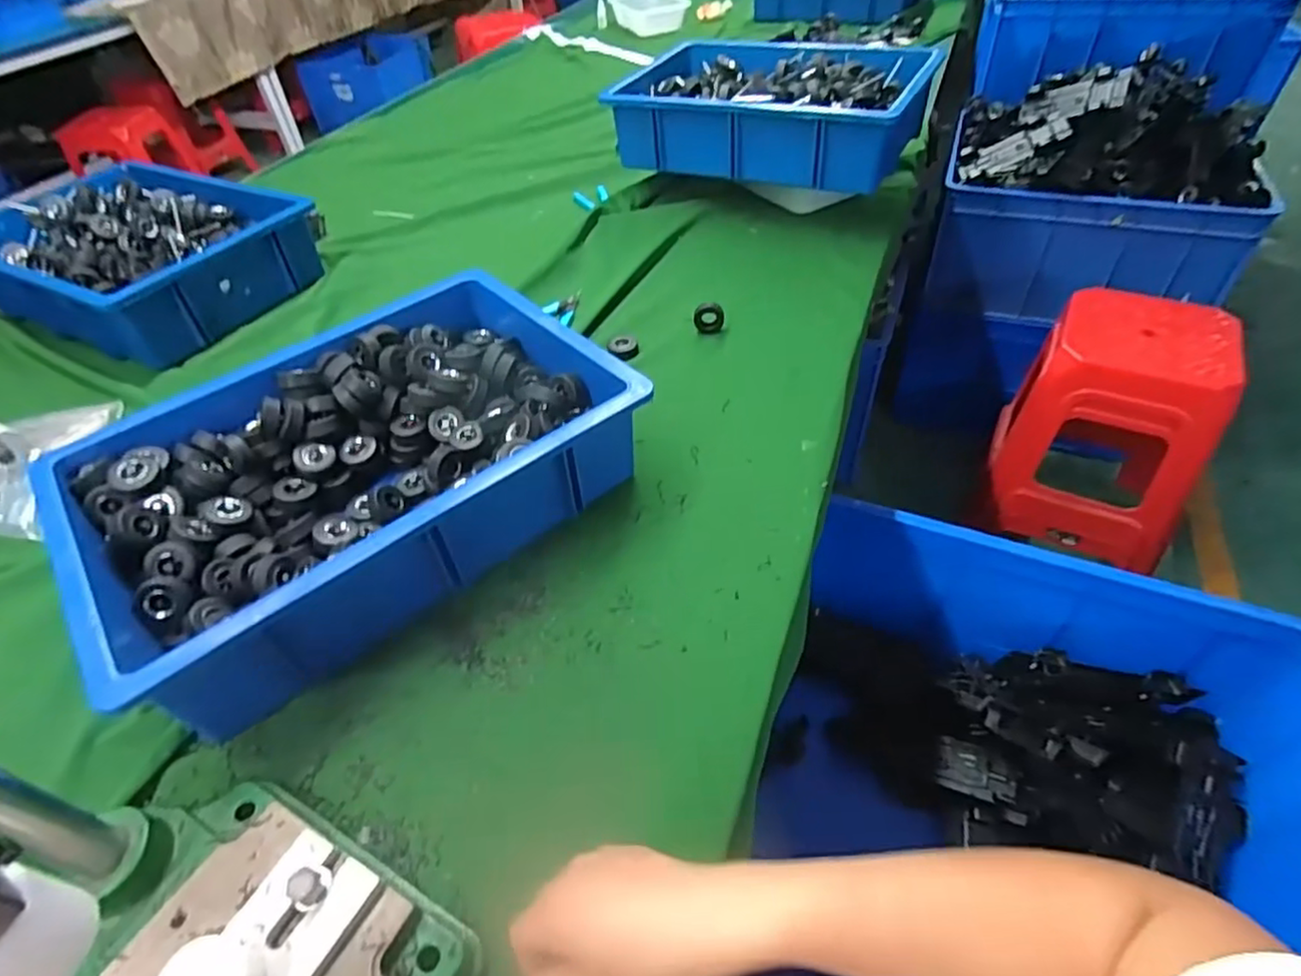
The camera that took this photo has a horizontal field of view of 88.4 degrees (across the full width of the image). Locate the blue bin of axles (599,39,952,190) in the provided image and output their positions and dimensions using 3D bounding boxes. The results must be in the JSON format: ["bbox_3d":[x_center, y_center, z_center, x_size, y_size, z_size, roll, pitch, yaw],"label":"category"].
[{"bbox_3d":[0.177,-0.575,1.010,0.427,0.112,0.278,20,51,22],"label":"blue bin of axles"}]

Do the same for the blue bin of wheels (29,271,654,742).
[{"bbox_3d":[-0.257,-0.021,0.602,0.428,0.097,0.297,-34,53,-25],"label":"blue bin of wheels"}]

